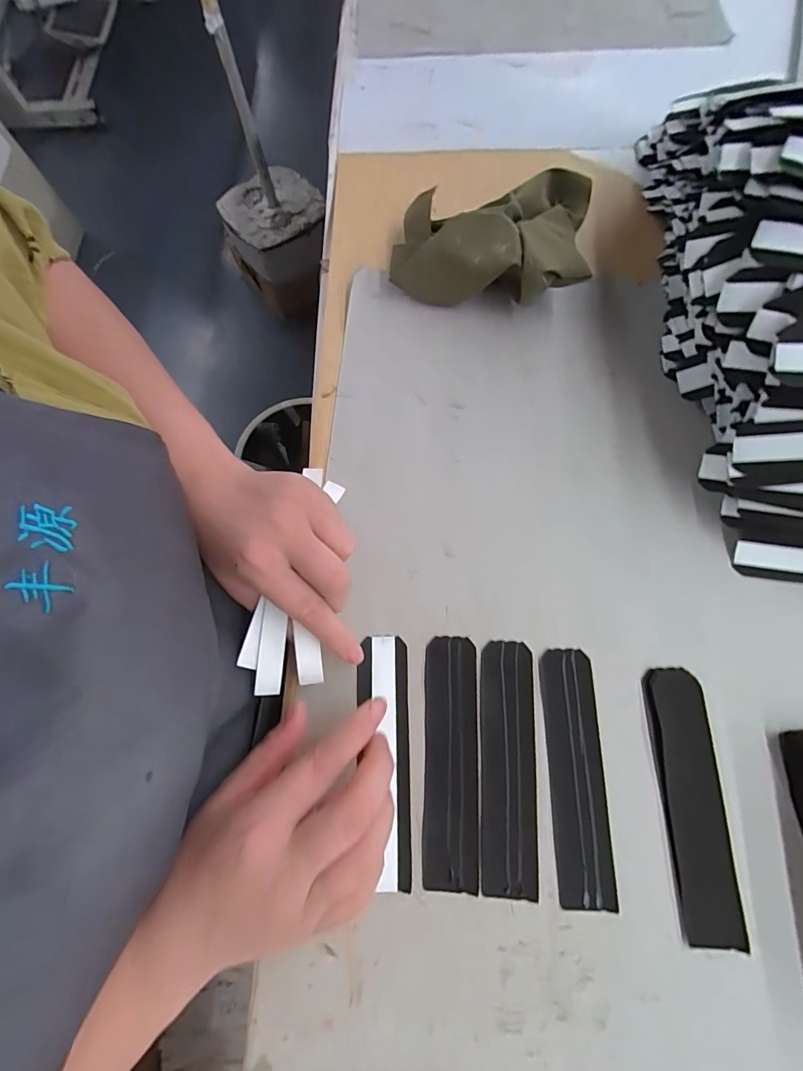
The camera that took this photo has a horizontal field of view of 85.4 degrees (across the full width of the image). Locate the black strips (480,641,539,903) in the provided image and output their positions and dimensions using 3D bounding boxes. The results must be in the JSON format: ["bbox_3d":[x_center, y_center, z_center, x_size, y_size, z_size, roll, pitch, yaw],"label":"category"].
[{"bbox_3d":[0.066,0.138,0.267,0.033,0.005,0.138,2,74,3],"label":"black strips"}]

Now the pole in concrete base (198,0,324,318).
[{"bbox_3d":[-0.317,-0.809,0.890,0.240,0.700,0.209,-19,74,-3],"label":"pole in concrete base"}]

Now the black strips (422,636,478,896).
[{"bbox_3d":[0.031,0.136,0.269,0.033,0.005,0.139,1,74,2],"label":"black strips"}]

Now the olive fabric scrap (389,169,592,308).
[{"bbox_3d":[0.067,-0.230,0.341,0.145,0.046,0.097,3,74,3],"label":"olive fabric scrap"}]

